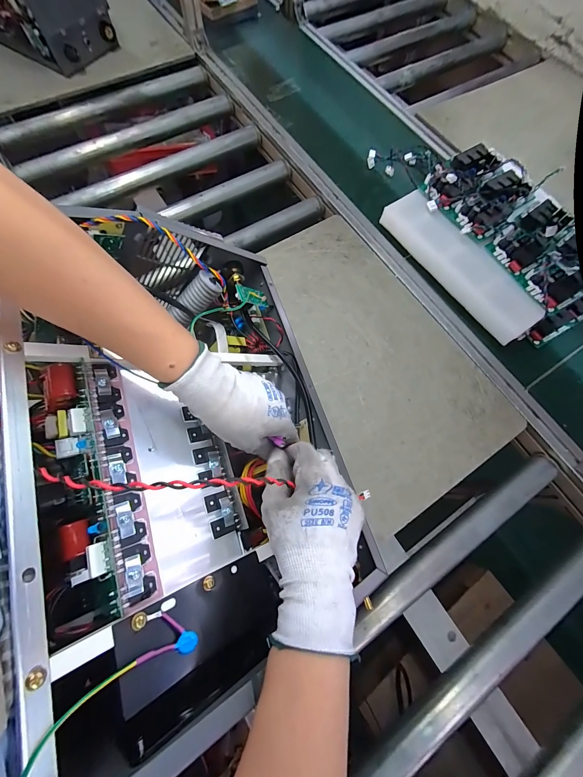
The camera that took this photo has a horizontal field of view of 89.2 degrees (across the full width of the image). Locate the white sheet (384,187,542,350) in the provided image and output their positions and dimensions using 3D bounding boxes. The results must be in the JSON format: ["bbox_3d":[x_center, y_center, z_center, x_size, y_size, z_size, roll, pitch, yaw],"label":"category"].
[{"bbox_3d":[0.327,-0.252,0.588,0.088,0.050,0.364,-35,76,-11],"label":"white sheet"}]

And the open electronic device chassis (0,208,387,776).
[{"bbox_3d":[-0.097,0.021,0.318,0.305,0.088,0.461,-4,66,-40],"label":"open electronic device chassis"}]

